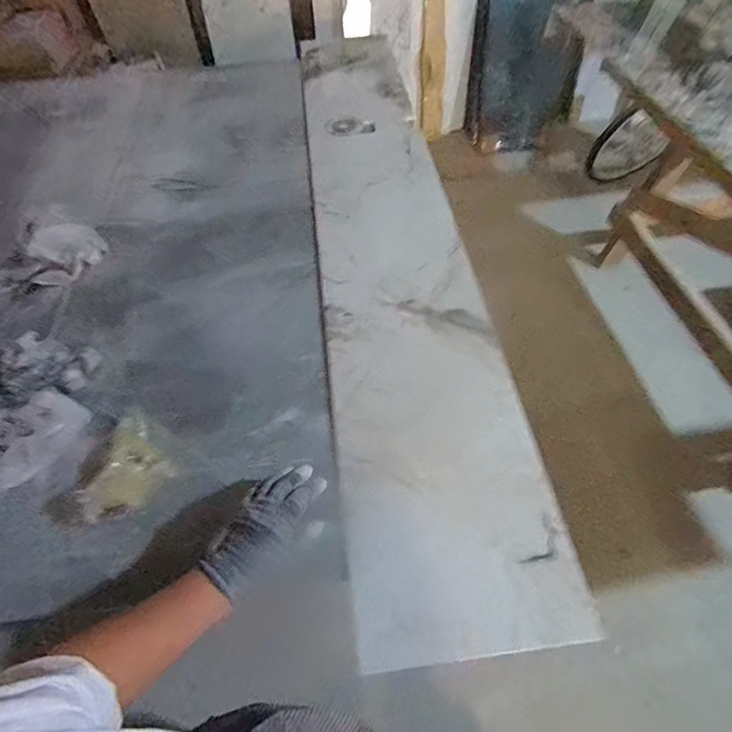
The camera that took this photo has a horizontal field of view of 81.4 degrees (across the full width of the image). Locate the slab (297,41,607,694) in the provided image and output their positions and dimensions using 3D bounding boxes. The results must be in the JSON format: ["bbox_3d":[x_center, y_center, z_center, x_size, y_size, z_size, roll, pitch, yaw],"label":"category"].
[{"bbox_3d":[0.040,-0.271,0.863,0.278,0.026,1.473,-7,59,-3],"label":"slab"}]

